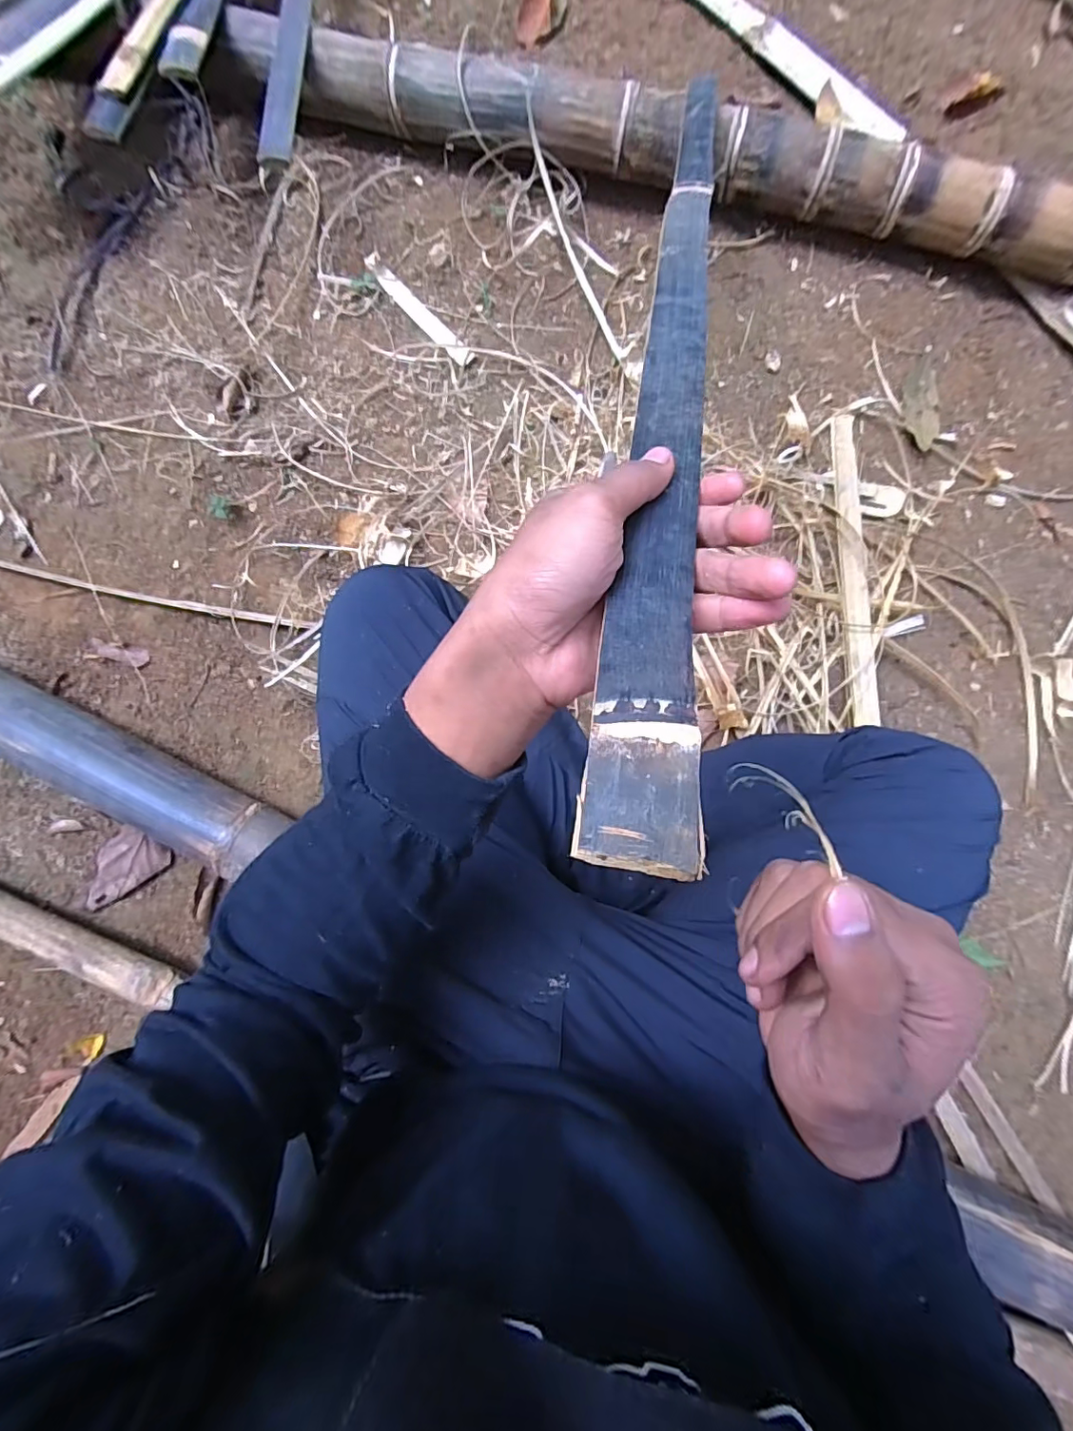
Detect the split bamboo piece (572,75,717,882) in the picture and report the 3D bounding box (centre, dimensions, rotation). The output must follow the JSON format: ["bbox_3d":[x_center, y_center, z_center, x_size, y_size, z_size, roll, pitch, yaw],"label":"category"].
[{"bbox_3d":[0.091,-0.263,0.340,0.037,0.006,0.726,10,60,2],"label":"split bamboo piece"}]

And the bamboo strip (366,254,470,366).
[{"bbox_3d":[-0.153,-0.527,0.694,0.022,0.016,0.186,-42,85,0],"label":"bamboo strip"}]

